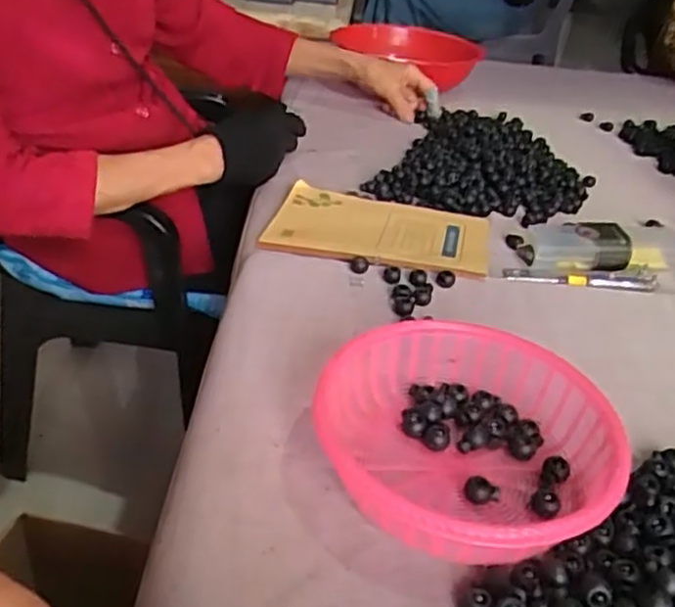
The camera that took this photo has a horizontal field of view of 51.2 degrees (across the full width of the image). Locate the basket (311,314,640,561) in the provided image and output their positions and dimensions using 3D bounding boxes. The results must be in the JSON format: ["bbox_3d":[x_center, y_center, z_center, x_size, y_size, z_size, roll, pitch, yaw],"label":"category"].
[{"bbox_3d":[0.073,0.081,0.405,0.162,0.052,0.166,4,32,-3],"label":"basket"}]

